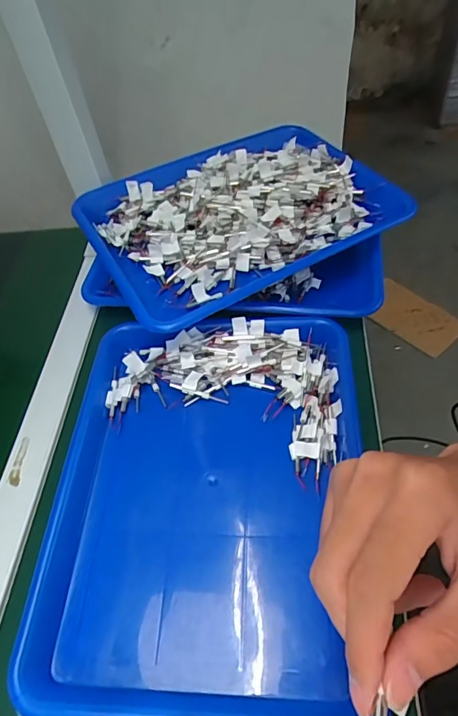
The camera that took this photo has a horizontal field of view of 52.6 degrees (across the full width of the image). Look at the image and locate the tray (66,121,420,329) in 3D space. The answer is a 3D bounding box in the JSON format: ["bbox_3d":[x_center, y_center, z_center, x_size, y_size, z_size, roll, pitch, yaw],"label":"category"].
[{"bbox_3d":[0.003,-0.161,0.522,0.338,0.049,0.239,-24,53,-11],"label":"tray"}]

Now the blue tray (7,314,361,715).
[{"bbox_3d":[-0.020,0.100,0.381,0.257,0.036,0.321,0,51,5],"label":"blue tray"}]

